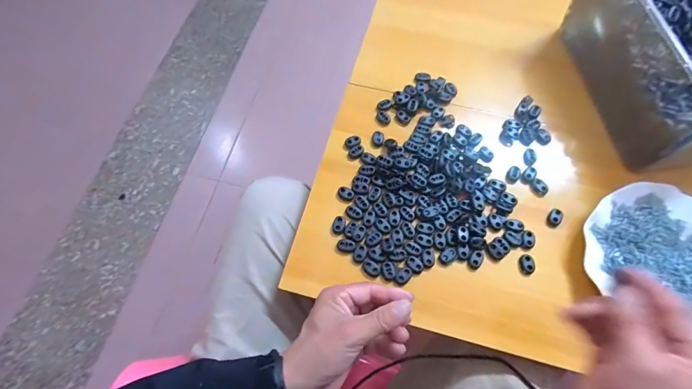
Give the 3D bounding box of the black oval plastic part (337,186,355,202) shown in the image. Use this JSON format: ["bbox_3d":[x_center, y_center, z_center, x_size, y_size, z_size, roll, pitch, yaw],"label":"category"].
[{"bbox_3d":[0.000,-0.001,0.454,0.021,0.004,0.017,25,69,11],"label":"black oval plastic part"}]

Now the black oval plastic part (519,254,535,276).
[{"bbox_3d":[0.205,0.079,0.417,0.016,0.006,0.023,-1,67,1],"label":"black oval plastic part"}]

